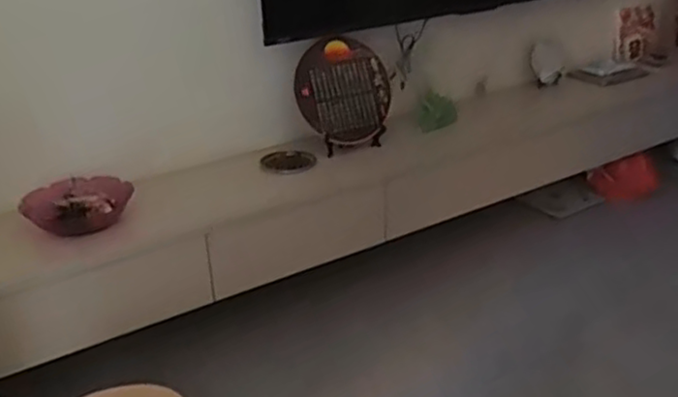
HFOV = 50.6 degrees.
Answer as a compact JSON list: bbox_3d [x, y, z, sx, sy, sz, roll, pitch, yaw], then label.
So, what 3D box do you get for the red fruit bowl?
[{"bbox_3d":[-0.561,0.014,1.539,0.222,0.060,0.162,-18,30,-31],"label":"red fruit bowl"}]

